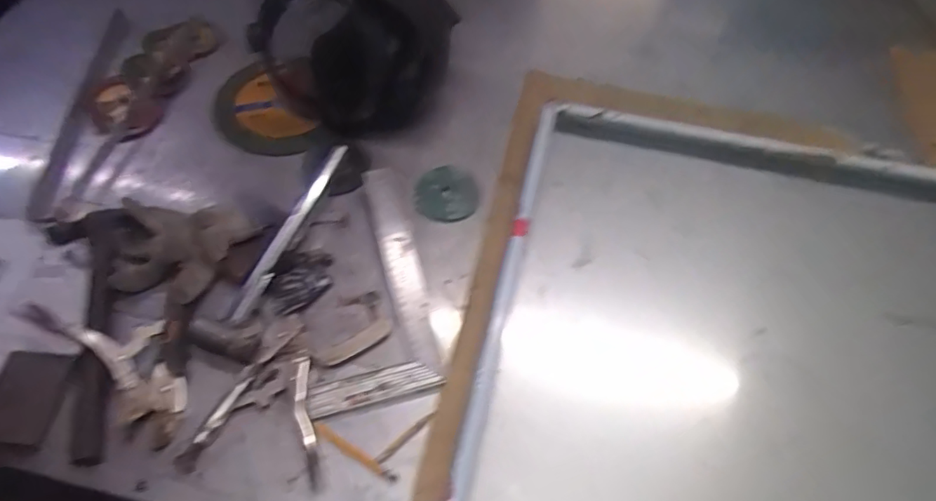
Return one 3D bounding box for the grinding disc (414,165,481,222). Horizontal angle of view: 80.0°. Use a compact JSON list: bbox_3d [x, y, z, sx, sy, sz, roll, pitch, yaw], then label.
[{"bbox_3d":[-0.028,-0.079,0.766,0.086,0.006,0.089,6,61,-12],"label":"grinding disc"}]

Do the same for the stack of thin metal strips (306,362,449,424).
[{"bbox_3d":[-0.102,0.155,0.620,0.145,0.010,0.038,-13,61,-10],"label":"stack of thin metal strips"}]

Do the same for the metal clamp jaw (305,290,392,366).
[{"bbox_3d":[-0.142,0.089,0.651,0.096,0.014,0.072,-20,63,-13],"label":"metal clamp jaw"}]

